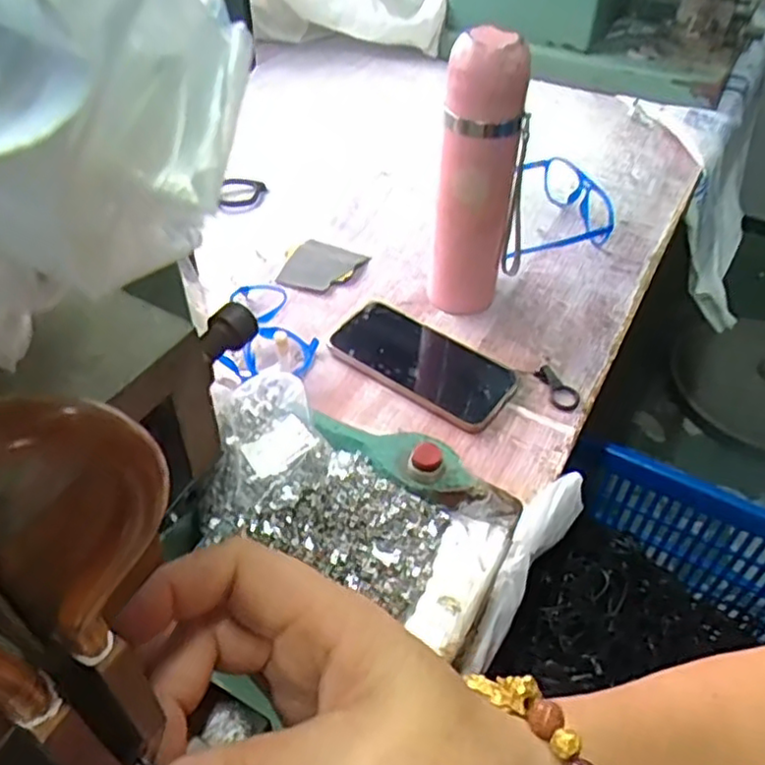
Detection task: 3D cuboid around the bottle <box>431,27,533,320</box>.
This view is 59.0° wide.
[{"bbox_3d":[0.083,-0.165,0.563,0.071,0.236,0.055,11,47,11],"label":"bottle"}]

